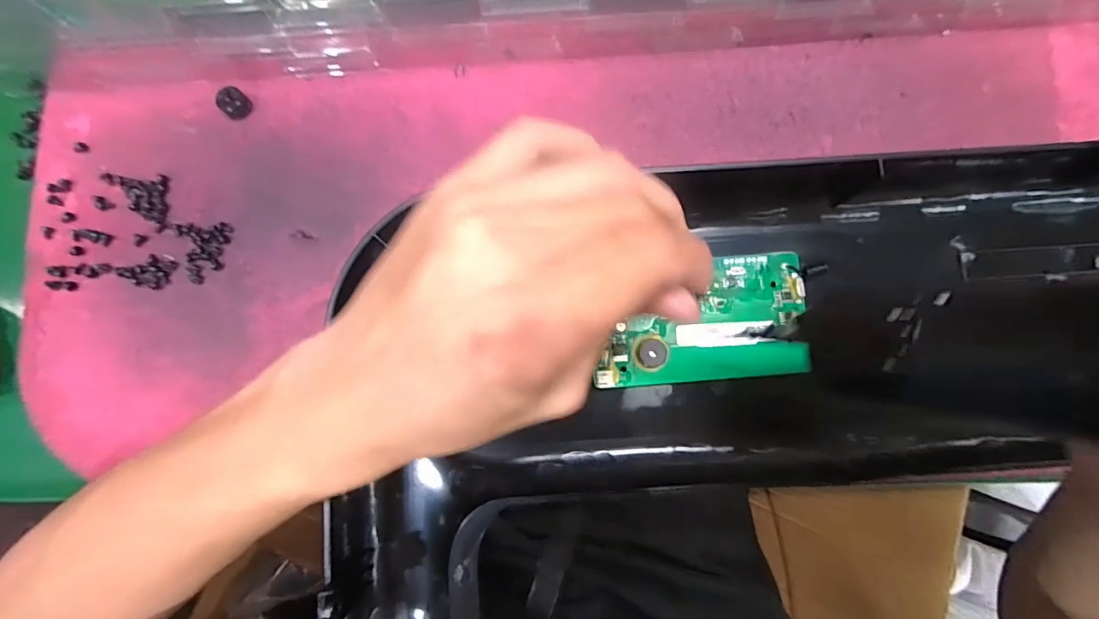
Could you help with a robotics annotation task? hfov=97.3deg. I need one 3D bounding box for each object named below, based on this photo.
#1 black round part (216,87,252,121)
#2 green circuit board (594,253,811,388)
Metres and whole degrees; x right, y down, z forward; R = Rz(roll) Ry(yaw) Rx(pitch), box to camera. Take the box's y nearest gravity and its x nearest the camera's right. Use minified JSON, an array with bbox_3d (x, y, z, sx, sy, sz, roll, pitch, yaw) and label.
[{"bbox_3d":[-0.168,-0.110,0.257,0.014,0.007,0.015,0,81,-1],"label":"black round part"},{"bbox_3d":[0.075,0.005,0.237,0.102,0.007,0.059,-5,81,-2],"label":"green circuit board"}]

